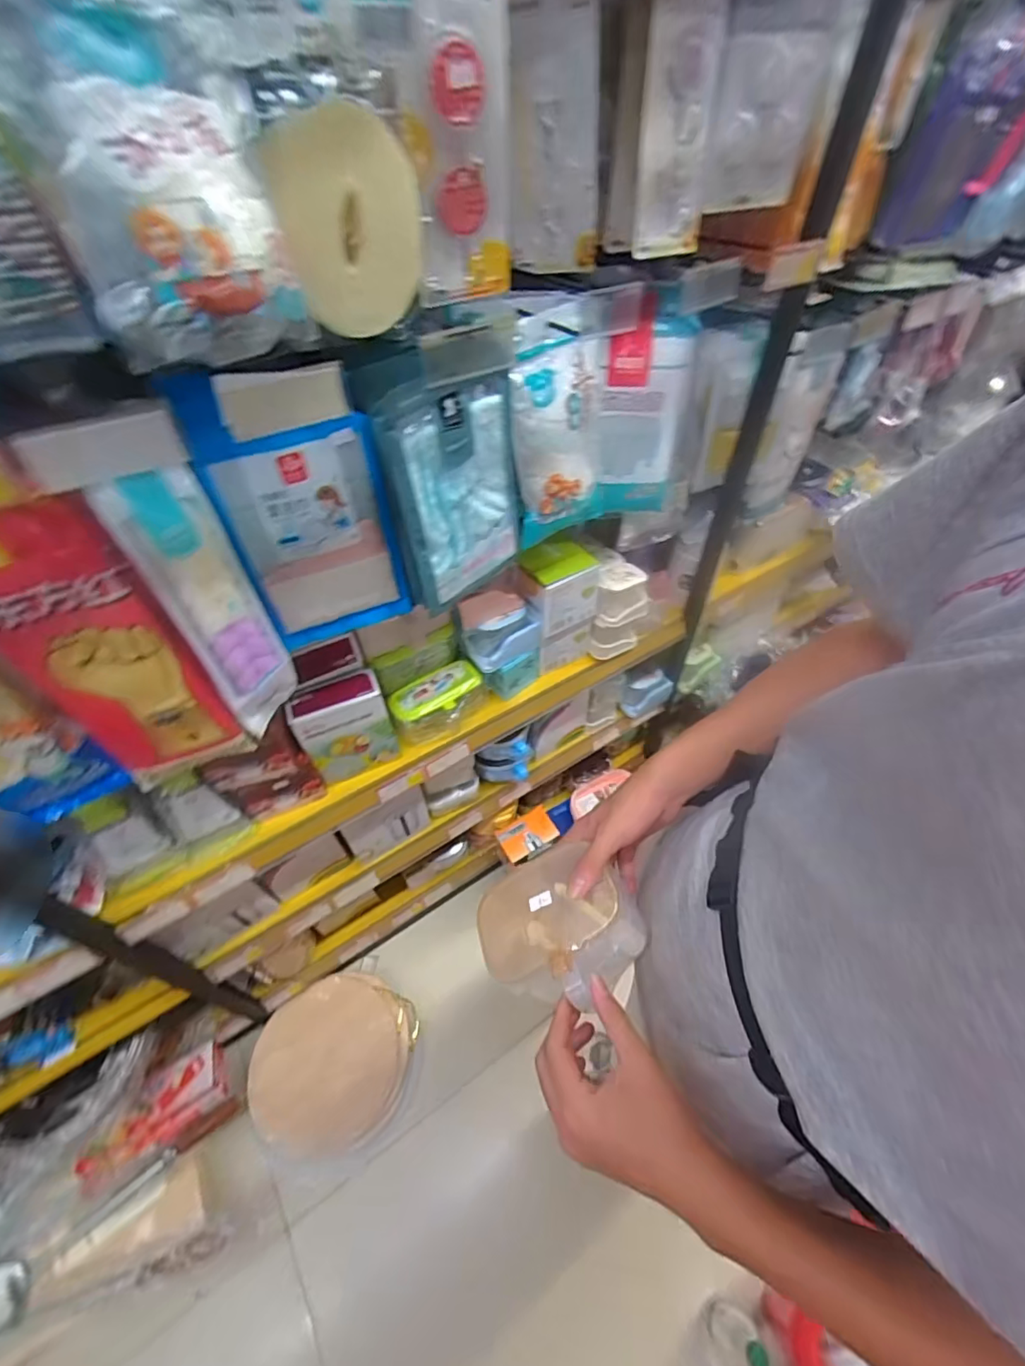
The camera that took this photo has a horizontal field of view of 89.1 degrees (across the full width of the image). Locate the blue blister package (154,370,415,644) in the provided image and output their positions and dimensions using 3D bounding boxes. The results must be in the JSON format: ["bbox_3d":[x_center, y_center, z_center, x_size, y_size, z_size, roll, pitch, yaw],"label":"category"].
[{"bbox_3d":[-0.221,-0.180,0.584,0.166,0.306,0.020,-24,53,-18],"label":"blue blister package"}]

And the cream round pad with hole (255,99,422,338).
[{"bbox_3d":[-0.128,-0.363,0.420,0.027,0.132,0.120,33,57,26],"label":"cream round pad with hole"}]

